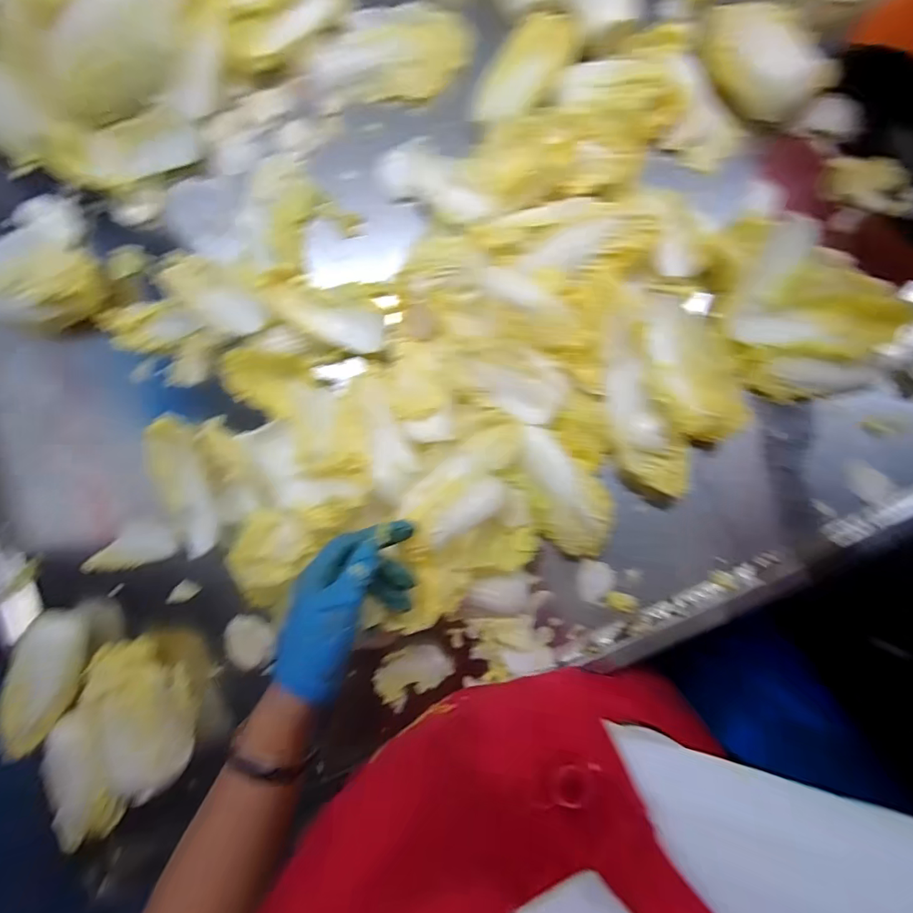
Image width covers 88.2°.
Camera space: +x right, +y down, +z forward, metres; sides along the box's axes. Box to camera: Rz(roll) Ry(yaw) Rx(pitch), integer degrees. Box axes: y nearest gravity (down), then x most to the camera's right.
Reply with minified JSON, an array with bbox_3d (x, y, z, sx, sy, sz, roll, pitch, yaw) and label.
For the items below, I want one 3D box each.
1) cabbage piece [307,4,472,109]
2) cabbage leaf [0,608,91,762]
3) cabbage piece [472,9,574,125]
[{"bbox_3d":[-0.068,-0.408,0.482,0.163,0.017,0.092,3,87,6],"label":"cabbage piece"},{"bbox_3d":[-0.395,0.218,0.452,0.050,0.040,0.128,4,71,6],"label":"cabbage leaf"},{"bbox_3d":[0.063,-0.365,0.447,0.064,0.018,0.107,35,91,7],"label":"cabbage piece"}]

